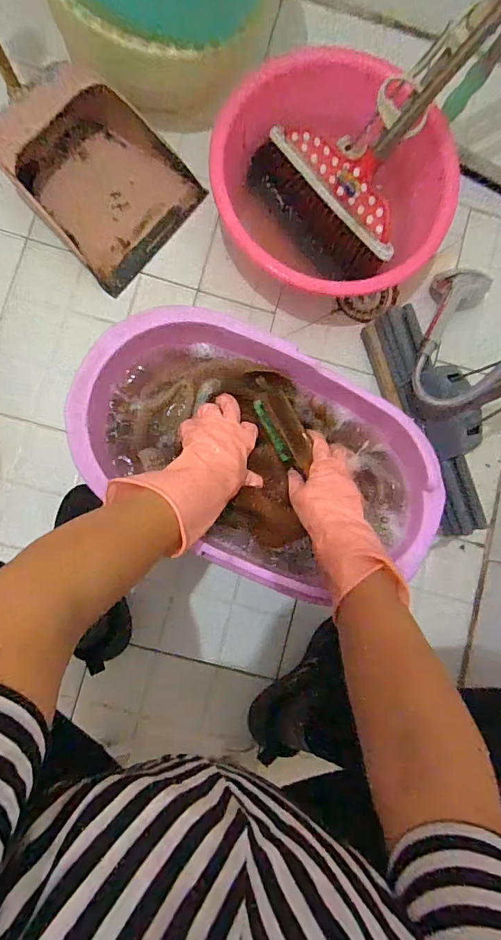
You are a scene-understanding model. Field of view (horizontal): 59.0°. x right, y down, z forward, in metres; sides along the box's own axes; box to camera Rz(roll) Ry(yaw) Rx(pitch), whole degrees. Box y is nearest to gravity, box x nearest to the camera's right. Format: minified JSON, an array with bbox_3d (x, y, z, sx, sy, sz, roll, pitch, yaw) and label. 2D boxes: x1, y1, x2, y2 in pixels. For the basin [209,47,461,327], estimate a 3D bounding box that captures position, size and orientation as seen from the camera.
[{"bbox_3d":[0.120,-0.448,0.740,0.338,0.151,0.369,0,85,-5],"label":"basin"}]

